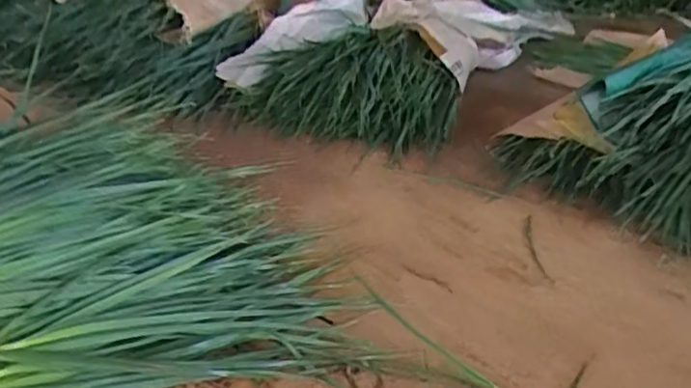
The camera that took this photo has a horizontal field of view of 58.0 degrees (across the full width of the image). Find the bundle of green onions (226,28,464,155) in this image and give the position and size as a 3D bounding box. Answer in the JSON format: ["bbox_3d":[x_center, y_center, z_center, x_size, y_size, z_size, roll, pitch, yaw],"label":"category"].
[{"bbox_3d":[-0.010,-0.235,1.430,0.521,0.211,0.285,6,28,5],"label":"bundle of green onions"}]

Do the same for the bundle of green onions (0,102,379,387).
[{"bbox_3d":[-0.405,0.078,0.849,0.715,0.154,0.568,-11,31,-24],"label":"bundle of green onions"}]

